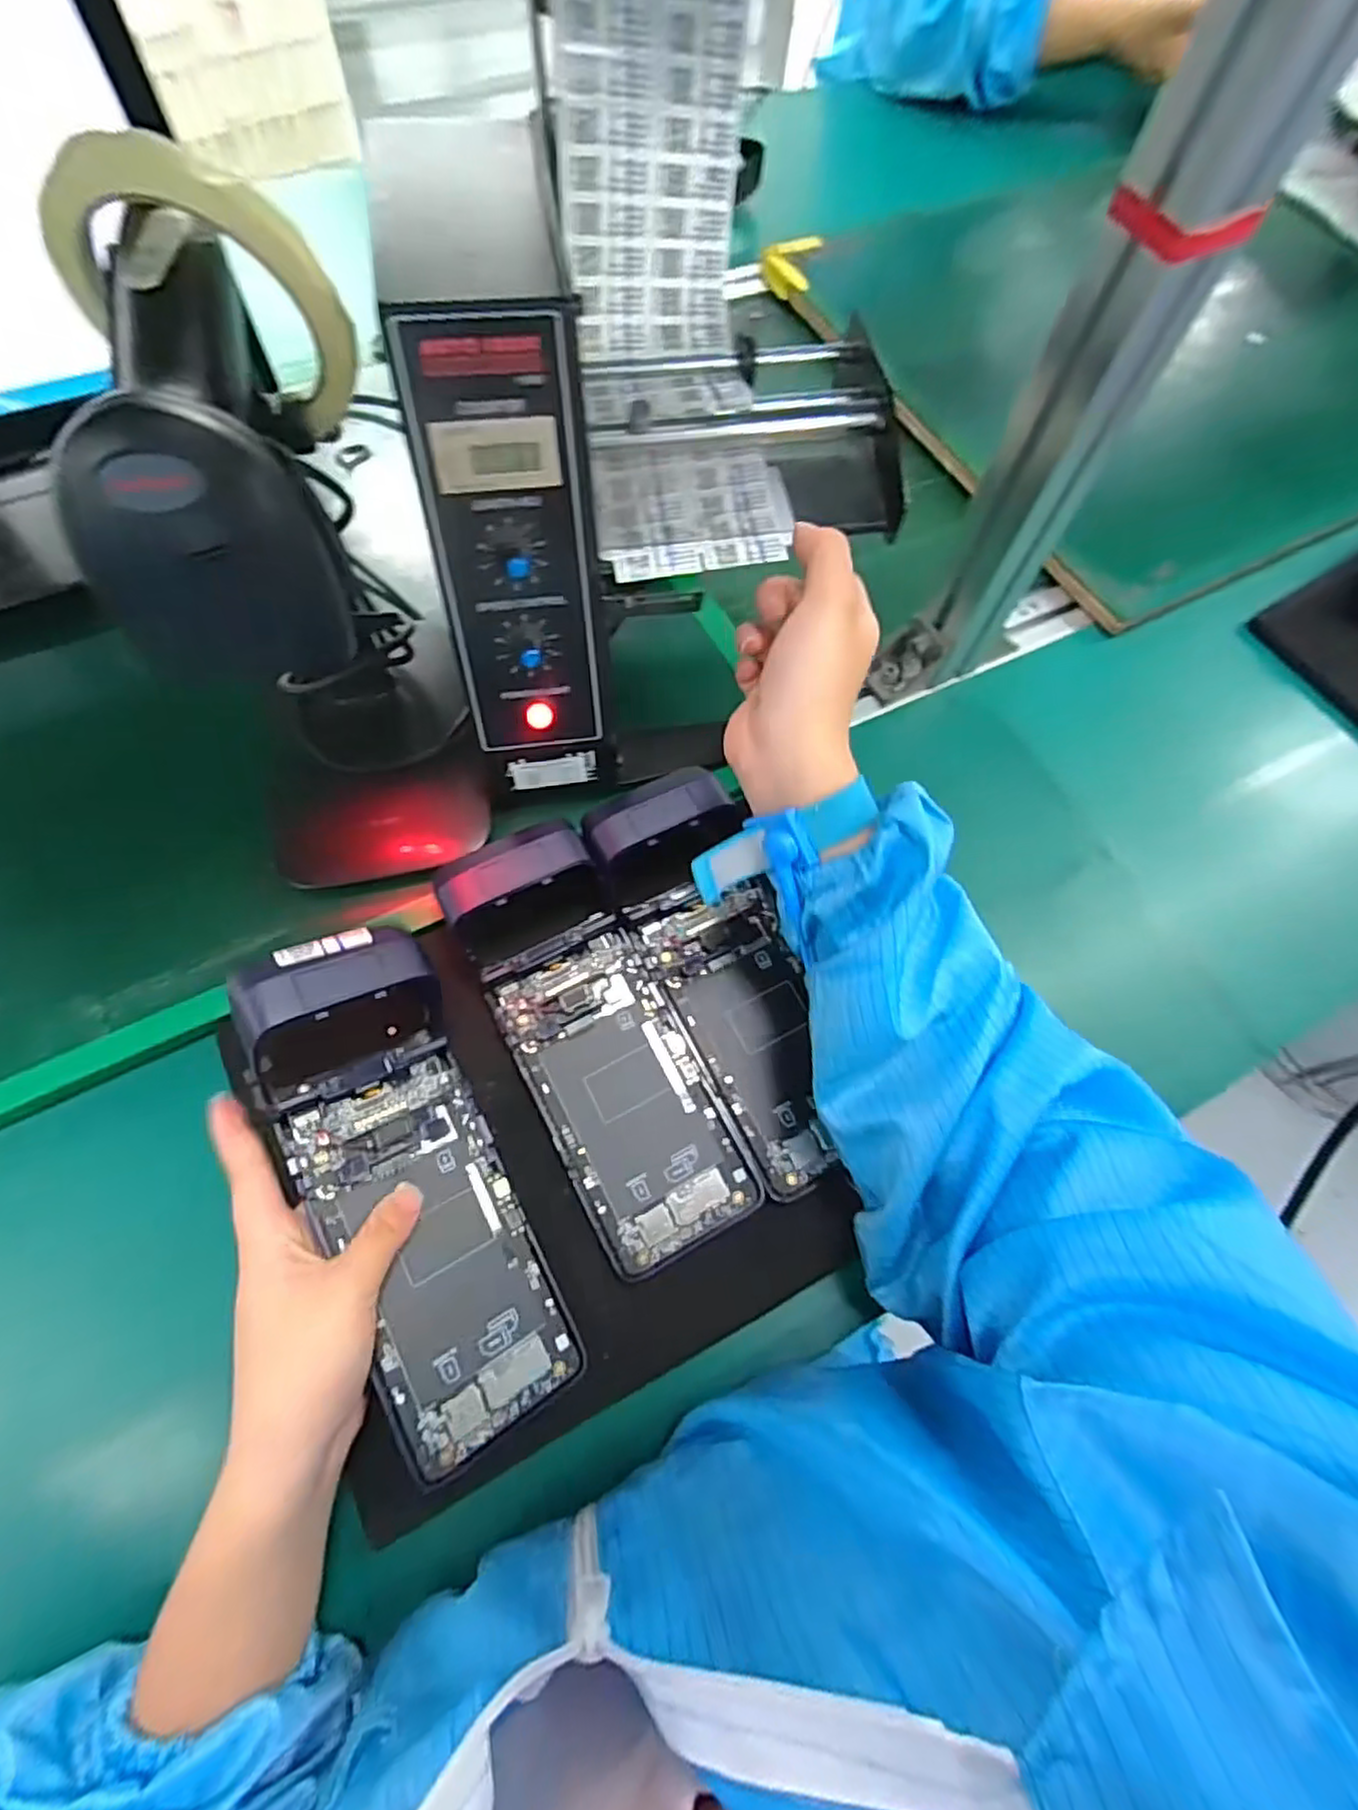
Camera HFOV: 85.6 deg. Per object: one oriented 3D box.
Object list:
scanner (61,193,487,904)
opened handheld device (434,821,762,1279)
[{"bbox_3d":[-0.172,-0.124,0.327,0.115,0.242,0.153,-25,70,-13],"label":"scanner"},{"bbox_3d":[-0.043,0.060,0.364,0.079,0.043,0.219,-26,70,-13],"label":"opened handheld device"}]

